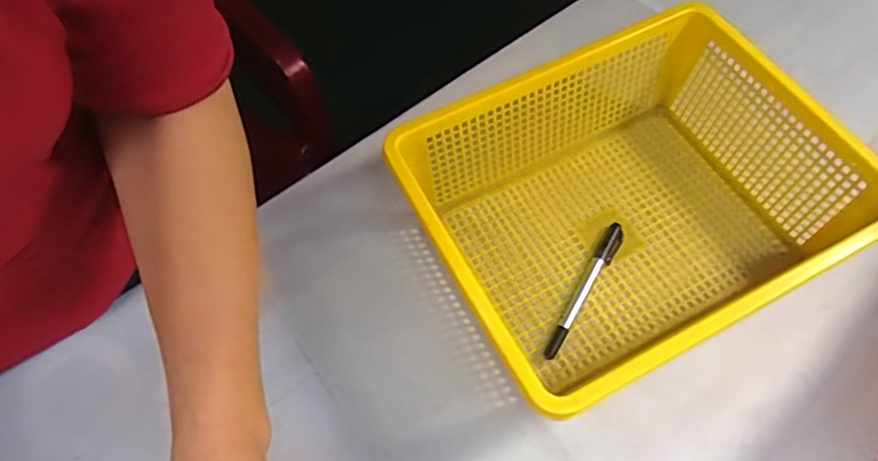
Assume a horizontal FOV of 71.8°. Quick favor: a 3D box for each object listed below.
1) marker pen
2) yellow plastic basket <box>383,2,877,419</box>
[{"bbox_3d":[0.118,0.046,0.487,0.016,0.014,0.133,28,65,19],"label":"marker pen"},{"bbox_3d":[0.143,-0.014,0.469,0.299,0.111,0.233,-25,61,-10],"label":"yellow plastic basket"}]

